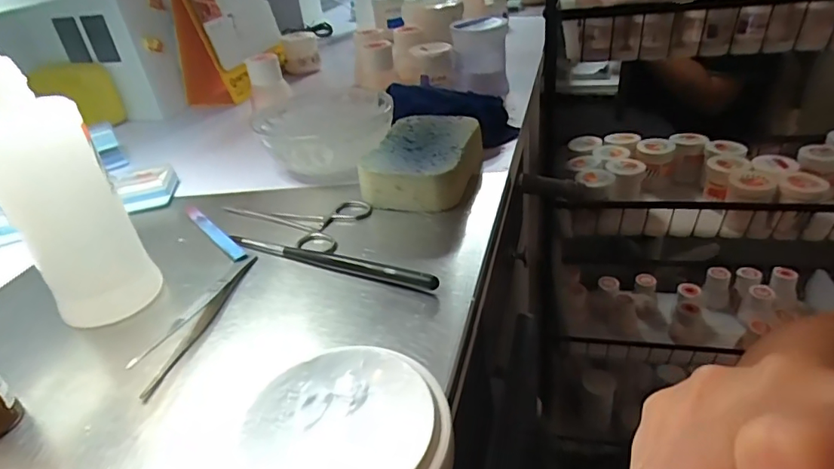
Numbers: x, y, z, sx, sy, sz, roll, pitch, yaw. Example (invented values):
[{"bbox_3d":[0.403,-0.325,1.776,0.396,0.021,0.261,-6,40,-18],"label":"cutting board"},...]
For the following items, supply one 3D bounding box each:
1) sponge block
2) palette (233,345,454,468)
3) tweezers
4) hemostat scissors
[{"bbox_3d":[0.008,-0.060,0.425,0.075,0.035,0.113,5,34,19],"label":"sponge block"},{"bbox_3d":[-0.028,0.086,0.212,0.081,0.021,0.087,-5,32,3],"label":"palette"},{"bbox_3d":[-0.132,0.047,0.308,0.028,0.006,0.117,4,34,16],"label":"tweezers"},{"bbox_3d":[-0.092,-0.017,0.403,0.115,0.004,0.065,16,39,32],"label":"hemostat scissors"}]

